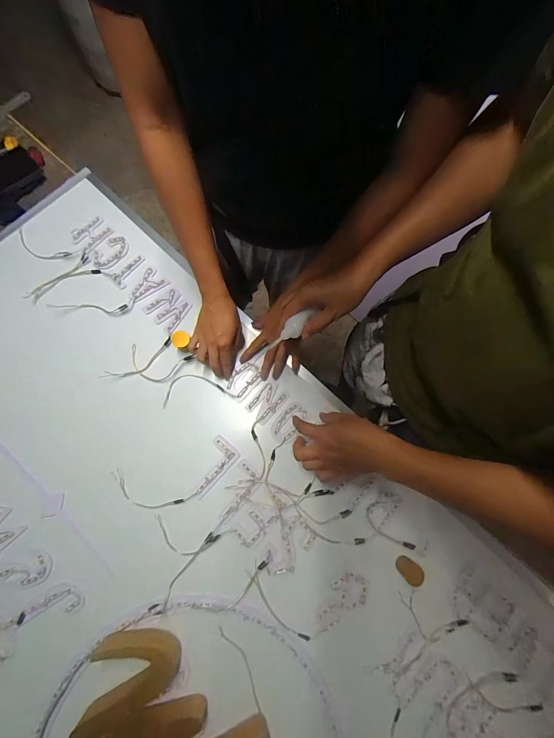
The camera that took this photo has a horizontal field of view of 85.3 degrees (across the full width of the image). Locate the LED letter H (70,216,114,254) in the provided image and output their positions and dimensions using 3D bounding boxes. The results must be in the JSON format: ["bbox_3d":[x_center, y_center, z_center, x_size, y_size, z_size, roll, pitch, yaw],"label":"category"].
[{"bbox_3d":[-0.400,-0.291,0.648,0.077,0.008,0.059,-42,83,-9],"label":"LED letter H"}]

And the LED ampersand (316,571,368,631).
[{"bbox_3d":[0.110,0.400,0.524,0.105,0.007,0.057,-28,81,-7],"label":"LED ampersand"}]

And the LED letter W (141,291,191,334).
[{"bbox_3d":[-0.226,-0.125,0.625,0.077,0.012,0.076,41,81,6],"label":"LED letter W"}]

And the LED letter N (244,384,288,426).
[{"bbox_3d":[-0.021,0.067,0.593,0.051,0.004,0.074,42,81,7],"label":"LED letter N"}]

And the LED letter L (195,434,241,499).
[{"bbox_3d":[-0.124,0.182,0.566,0.057,0.004,0.106,42,81,7],"label":"LED letter L"}]

